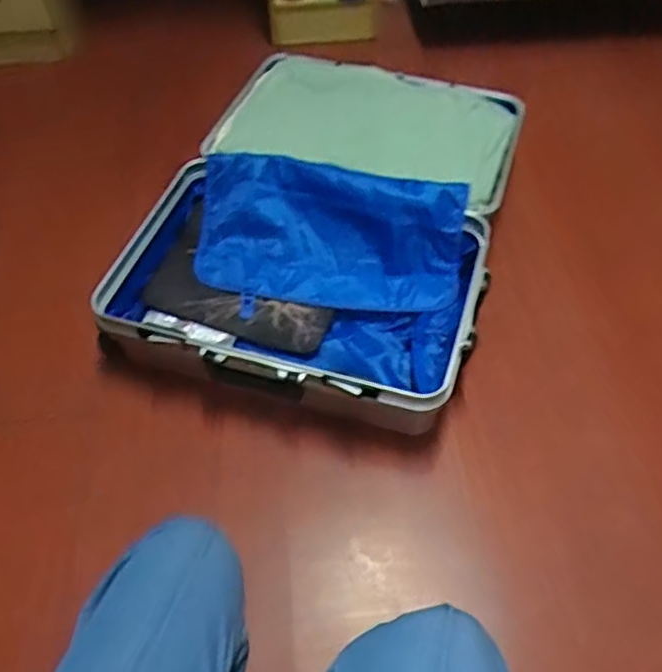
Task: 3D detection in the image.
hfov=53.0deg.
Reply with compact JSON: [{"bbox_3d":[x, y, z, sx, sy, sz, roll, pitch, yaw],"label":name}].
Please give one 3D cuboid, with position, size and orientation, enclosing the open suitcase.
[{"bbox_3d":[0.005,-0.242,1.338,0.640,0.182,0.838,14,55,11],"label":"open suitcase"}]

